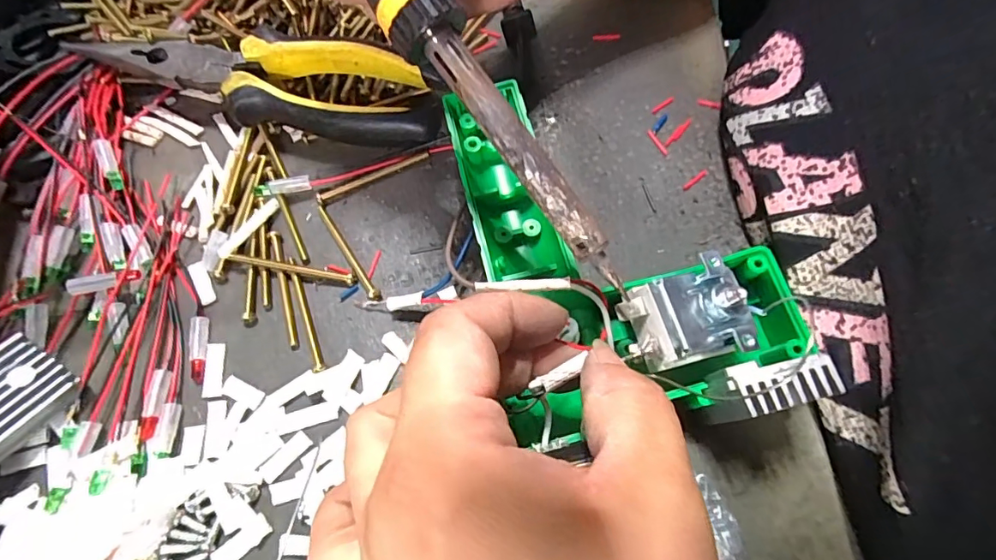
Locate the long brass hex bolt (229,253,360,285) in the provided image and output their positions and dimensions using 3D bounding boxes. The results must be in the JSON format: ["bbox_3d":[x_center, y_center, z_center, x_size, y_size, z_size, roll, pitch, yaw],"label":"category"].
[{"bbox_3d":[-0.090,-0.006,0.217,0.057,0.005,0.006,9,66,6],"label":"long brass hex bolt"}]

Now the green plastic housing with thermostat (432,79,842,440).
[{"bbox_3d":[0.046,-0.018,0.188,0.109,0.039,0.146,-10,68,-4],"label":"green plastic housing with thermostat"}]

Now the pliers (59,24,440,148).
[{"bbox_3d":[-0.118,-0.097,0.240,0.179,0.025,0.043,7,66,5],"label":"pliers"}]

